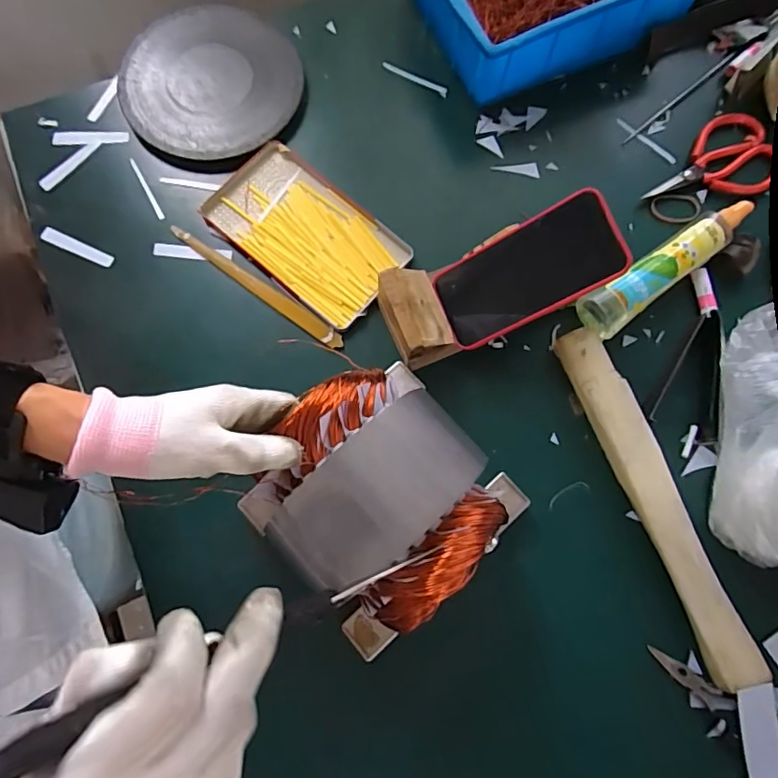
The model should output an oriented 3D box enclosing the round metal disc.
[{"bbox_3d":[-0.195,-0.329,0.571,0.191,0.029,0.184,0,77,-1],"label":"round metal disc"}]

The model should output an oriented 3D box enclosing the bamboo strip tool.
[{"bbox_3d":[-0.135,-0.105,0.531,0.210,0.007,0.020,35,79,6],"label":"bamboo strip tool"}]

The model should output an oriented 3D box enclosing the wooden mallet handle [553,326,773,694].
[{"bbox_3d":[0.241,0.097,0.476,0.044,0.030,0.329,-20,78,-6],"label":"wooden mallet handle"}]

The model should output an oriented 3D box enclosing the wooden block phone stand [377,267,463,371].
[{"bbox_3d":[0.028,-0.069,0.496,0.059,0.065,0.081,-22,79,-6],"label":"wooden block phone stand"}]

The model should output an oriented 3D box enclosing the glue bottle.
[{"bbox_3d":[0.284,-0.126,0.528,0.217,0.031,0.043,-35,80,-8],"label":"glue bottle"}]

